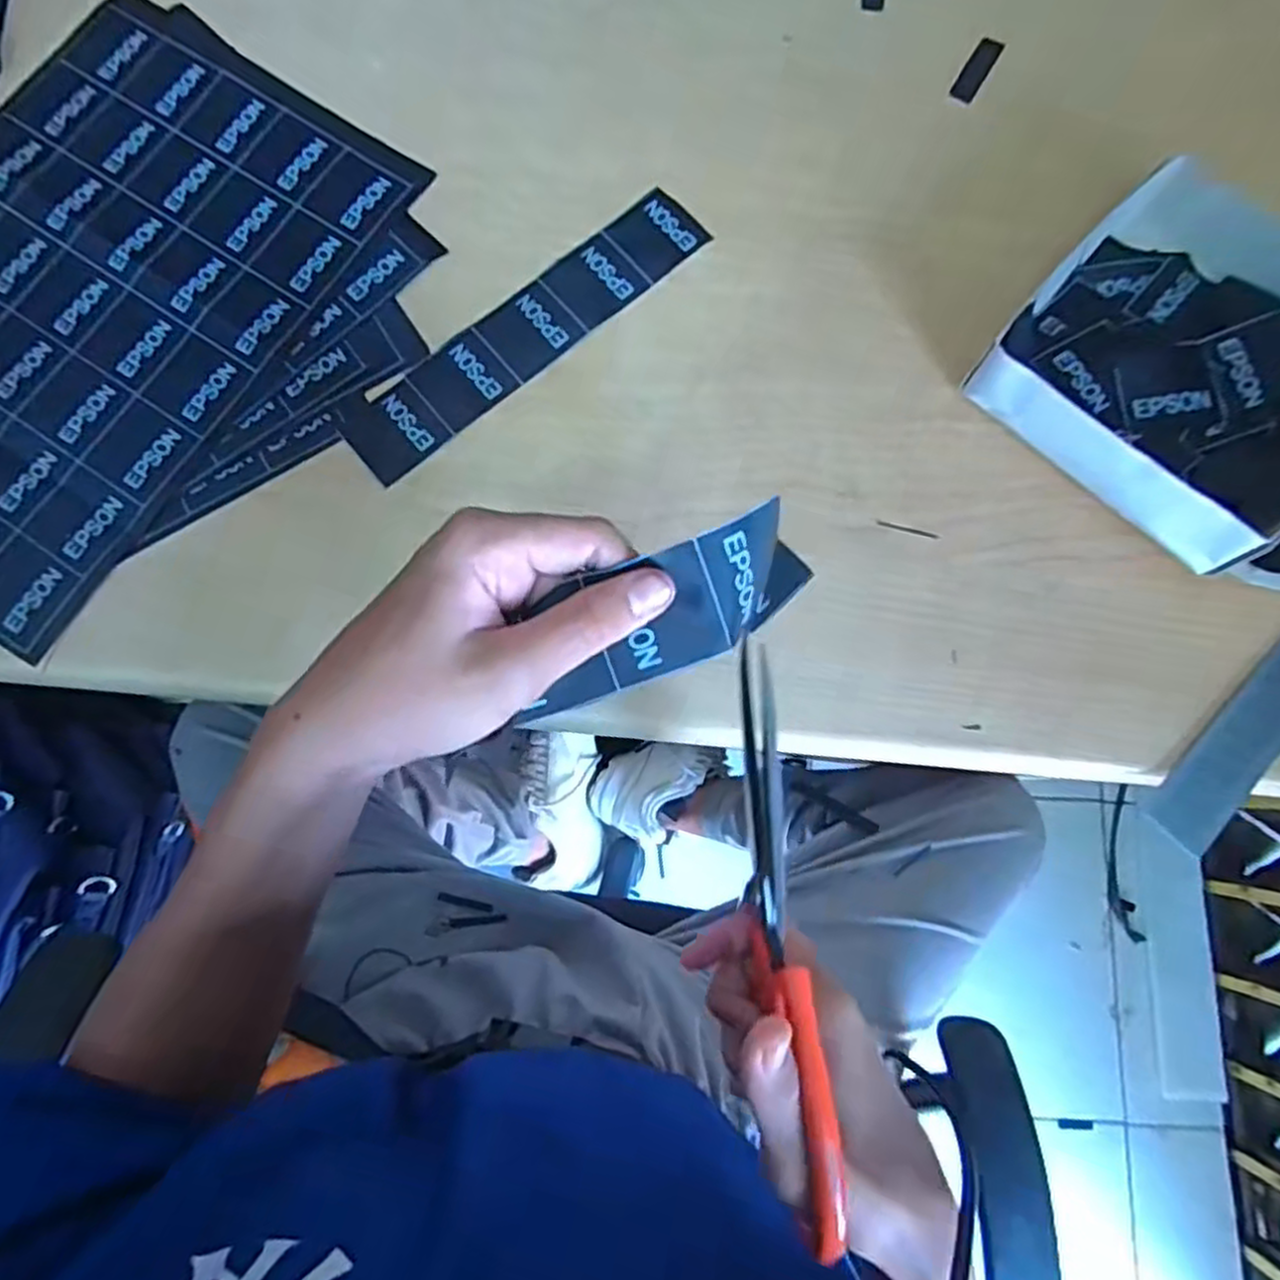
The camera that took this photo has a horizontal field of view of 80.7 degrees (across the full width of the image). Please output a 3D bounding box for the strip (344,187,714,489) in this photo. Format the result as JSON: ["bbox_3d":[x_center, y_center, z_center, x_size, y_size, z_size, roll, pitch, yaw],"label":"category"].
[{"bbox_3d":[-0.052,-0.147,0.357,0.194,0.004,0.038,-40,82,-7],"label":"strip"}]

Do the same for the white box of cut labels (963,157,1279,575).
[{"bbox_3d":[0.247,-0.120,0.326,0.149,0.043,0.165,42,82,7],"label":"white box of cut labels"}]

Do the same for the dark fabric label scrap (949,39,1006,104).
[{"bbox_3d":[0.173,-0.292,0.384,0.012,0.004,0.043,30,81,5],"label":"dark fabric label scrap"}]

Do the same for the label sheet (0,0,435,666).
[{"bbox_3d":[-0.279,-0.176,0.363,0.230,0.004,0.291,34,81,6],"label":"label sheet"}]

